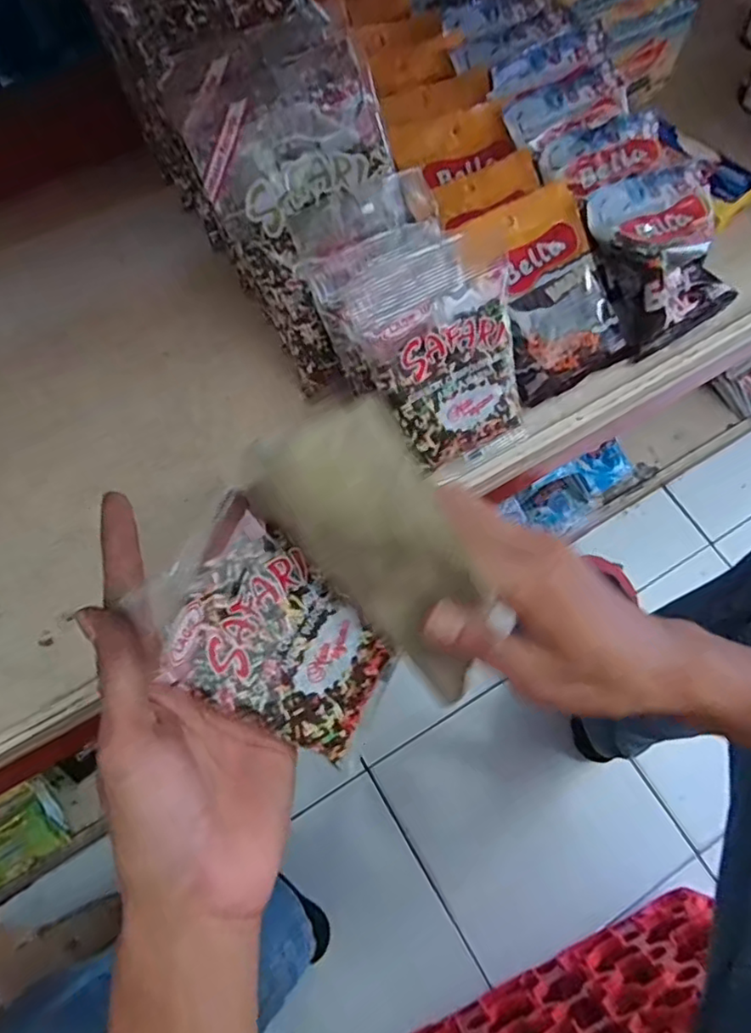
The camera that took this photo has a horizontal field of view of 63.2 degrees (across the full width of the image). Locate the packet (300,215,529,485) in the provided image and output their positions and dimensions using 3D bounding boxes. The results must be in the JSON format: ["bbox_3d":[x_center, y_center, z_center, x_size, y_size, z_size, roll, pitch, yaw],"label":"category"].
[{"bbox_3d":[0.034,-0.087,0.342,0.093,0.148,0.021,-31,29,-7],"label":"packet"}]

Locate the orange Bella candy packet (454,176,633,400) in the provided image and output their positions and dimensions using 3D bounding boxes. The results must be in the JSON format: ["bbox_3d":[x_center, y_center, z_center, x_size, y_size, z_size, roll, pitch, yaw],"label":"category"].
[{"bbox_3d":[0.116,-0.147,0.404,0.102,0.028,0.118,-27,94,-12],"label":"orange Bella candy packet"}]

